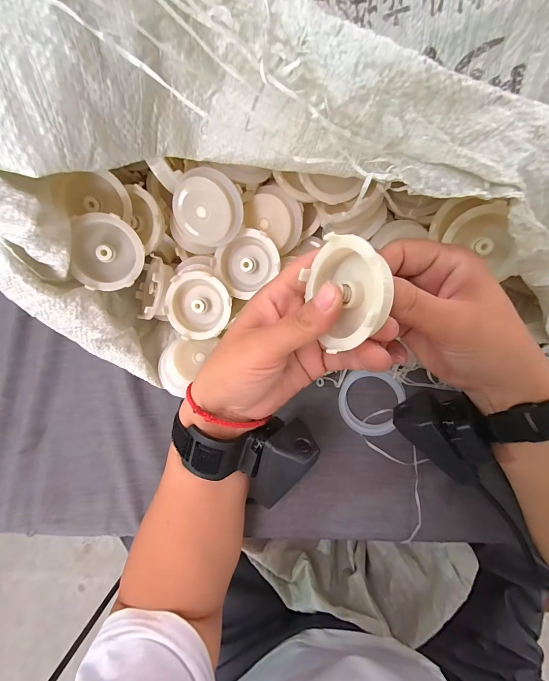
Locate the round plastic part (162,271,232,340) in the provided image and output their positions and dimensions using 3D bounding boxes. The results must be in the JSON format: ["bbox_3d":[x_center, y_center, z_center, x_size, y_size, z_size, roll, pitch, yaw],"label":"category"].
[{"bbox_3d":[-0.067,-0.029,0.266,0.052,0.024,0.055,-1,84,8],"label":"round plastic part"}]

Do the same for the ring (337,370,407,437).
[{"bbox_3d":[0.087,0.057,0.275,0.056,0.005,0.056,0,87,7],"label":"ring"}]

